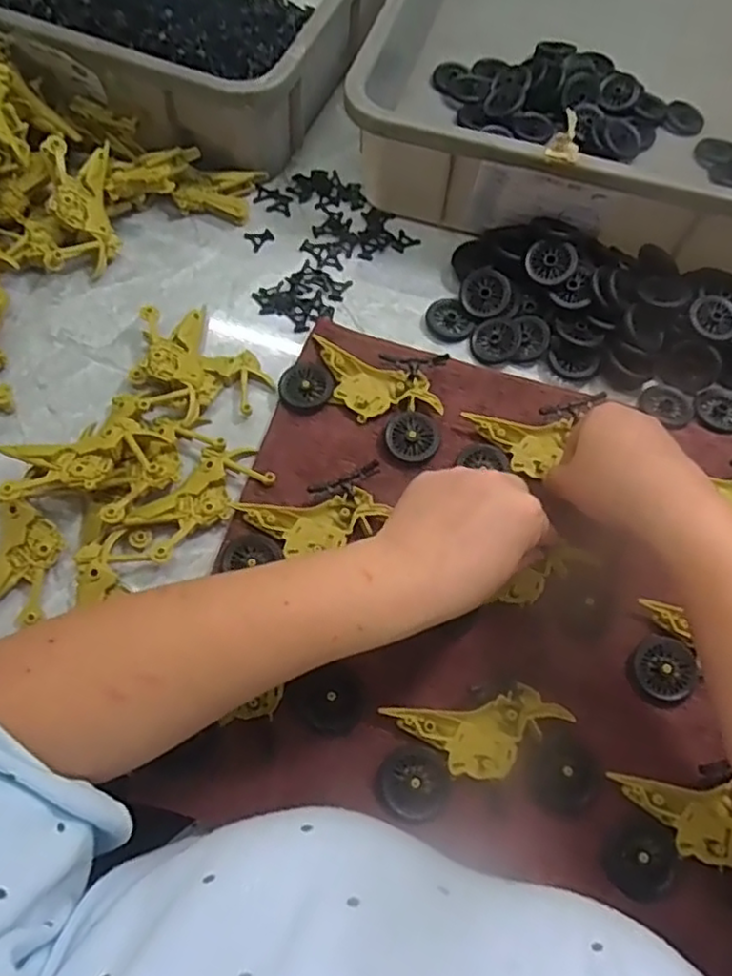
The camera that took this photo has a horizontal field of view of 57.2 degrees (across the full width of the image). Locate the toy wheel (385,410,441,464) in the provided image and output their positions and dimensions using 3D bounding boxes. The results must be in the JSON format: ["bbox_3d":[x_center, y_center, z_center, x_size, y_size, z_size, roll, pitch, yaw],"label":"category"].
[{"bbox_3d":[0.032,-0.037,0.461,0.036,0.006,0.039,1,64,-2],"label":"toy wheel"}]

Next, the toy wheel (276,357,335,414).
[{"bbox_3d":[-0.042,-0.073,0.480,0.037,0.010,0.041,11,64,3],"label":"toy wheel"}]

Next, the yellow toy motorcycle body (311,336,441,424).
[{"bbox_3d":[0.003,-0.070,0.479,0.101,0.012,0.046,23,66,8],"label":"yellow toy motorcycle body"}]

